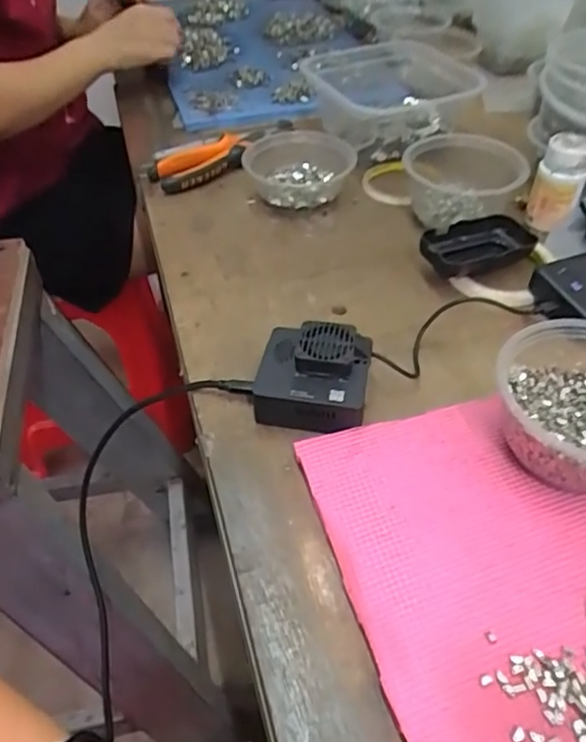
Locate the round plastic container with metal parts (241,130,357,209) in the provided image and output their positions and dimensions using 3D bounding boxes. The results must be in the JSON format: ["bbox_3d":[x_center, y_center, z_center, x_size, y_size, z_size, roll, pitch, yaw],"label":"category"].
[{"bbox_3d":[0.006,-0.213,0.639,0.116,0.042,0.099,1,46,3],"label":"round plastic container with metal parts"}]

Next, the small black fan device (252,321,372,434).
[{"bbox_3d":[0.015,0.003,0.437,0.079,0.043,0.072,8,47,10],"label":"small black fan device"}]

